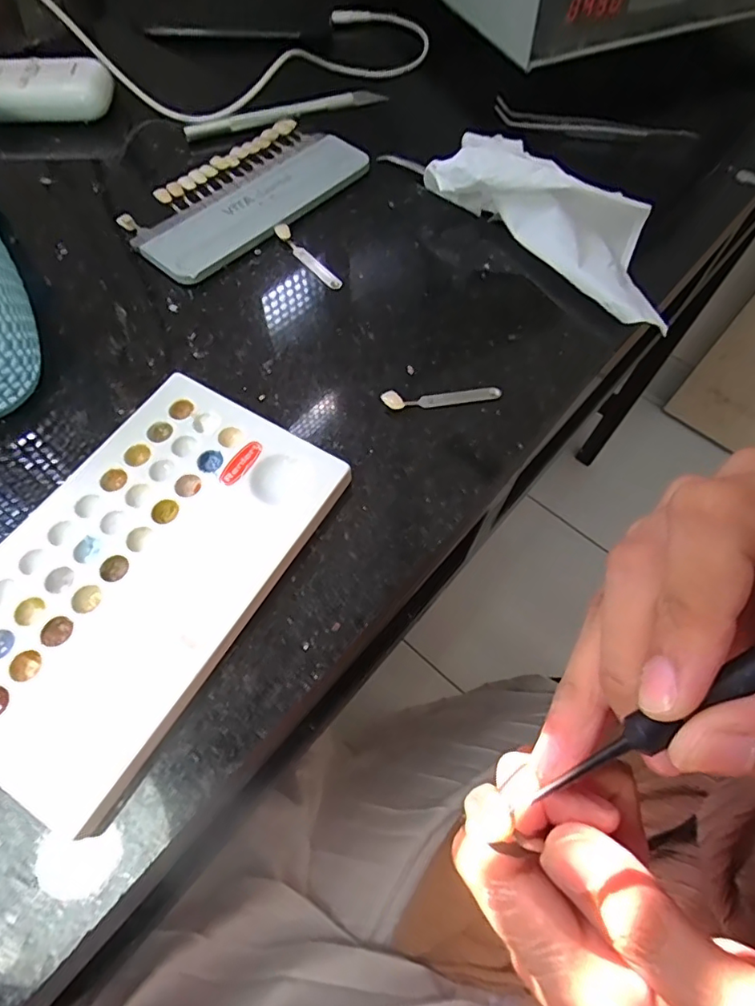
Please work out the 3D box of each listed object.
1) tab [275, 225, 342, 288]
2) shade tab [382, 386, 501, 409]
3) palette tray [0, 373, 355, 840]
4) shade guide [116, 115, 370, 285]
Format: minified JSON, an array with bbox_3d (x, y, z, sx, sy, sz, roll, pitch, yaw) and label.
[{"bbox_3d":[-0.039,-0.137,0.295,0.008,0.005,0.059,-33,67,-16],"label":"tab"},{"bbox_3d":[0.030,-0.050,0.248,0.055,0.006,0.009,-6,62,-3],"label":"shade tab"},{"bbox_3d":[-0.090,0.024,0.203,0.097,0.013,0.150,28,65,14],"label":"palette tray"},{"bbox_3d":[-0.078,-0.188,0.319,0.075,0.008,0.154,37,68,18],"label":"shade guide"}]

